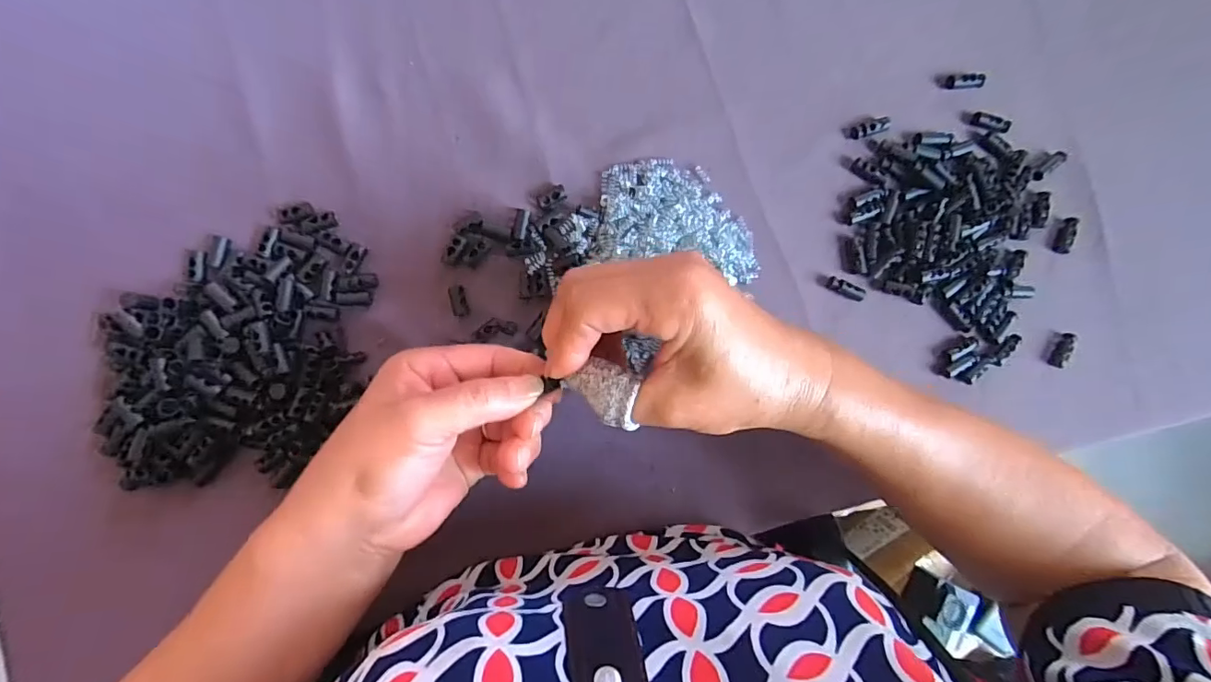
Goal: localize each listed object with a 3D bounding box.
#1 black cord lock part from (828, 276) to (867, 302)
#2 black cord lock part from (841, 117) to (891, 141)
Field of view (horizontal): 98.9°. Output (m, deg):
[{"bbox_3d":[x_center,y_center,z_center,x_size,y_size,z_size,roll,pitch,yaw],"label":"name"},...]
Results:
[{"bbox_3d":[0.159,-0.035,0.343,0.024,0.009,0.010,24,87,-4],"label":"black cord lock part"},{"bbox_3d":[0.175,-0.142,0.345,0.030,0.007,0.013,-19,90,-5],"label":"black cord lock part"}]

